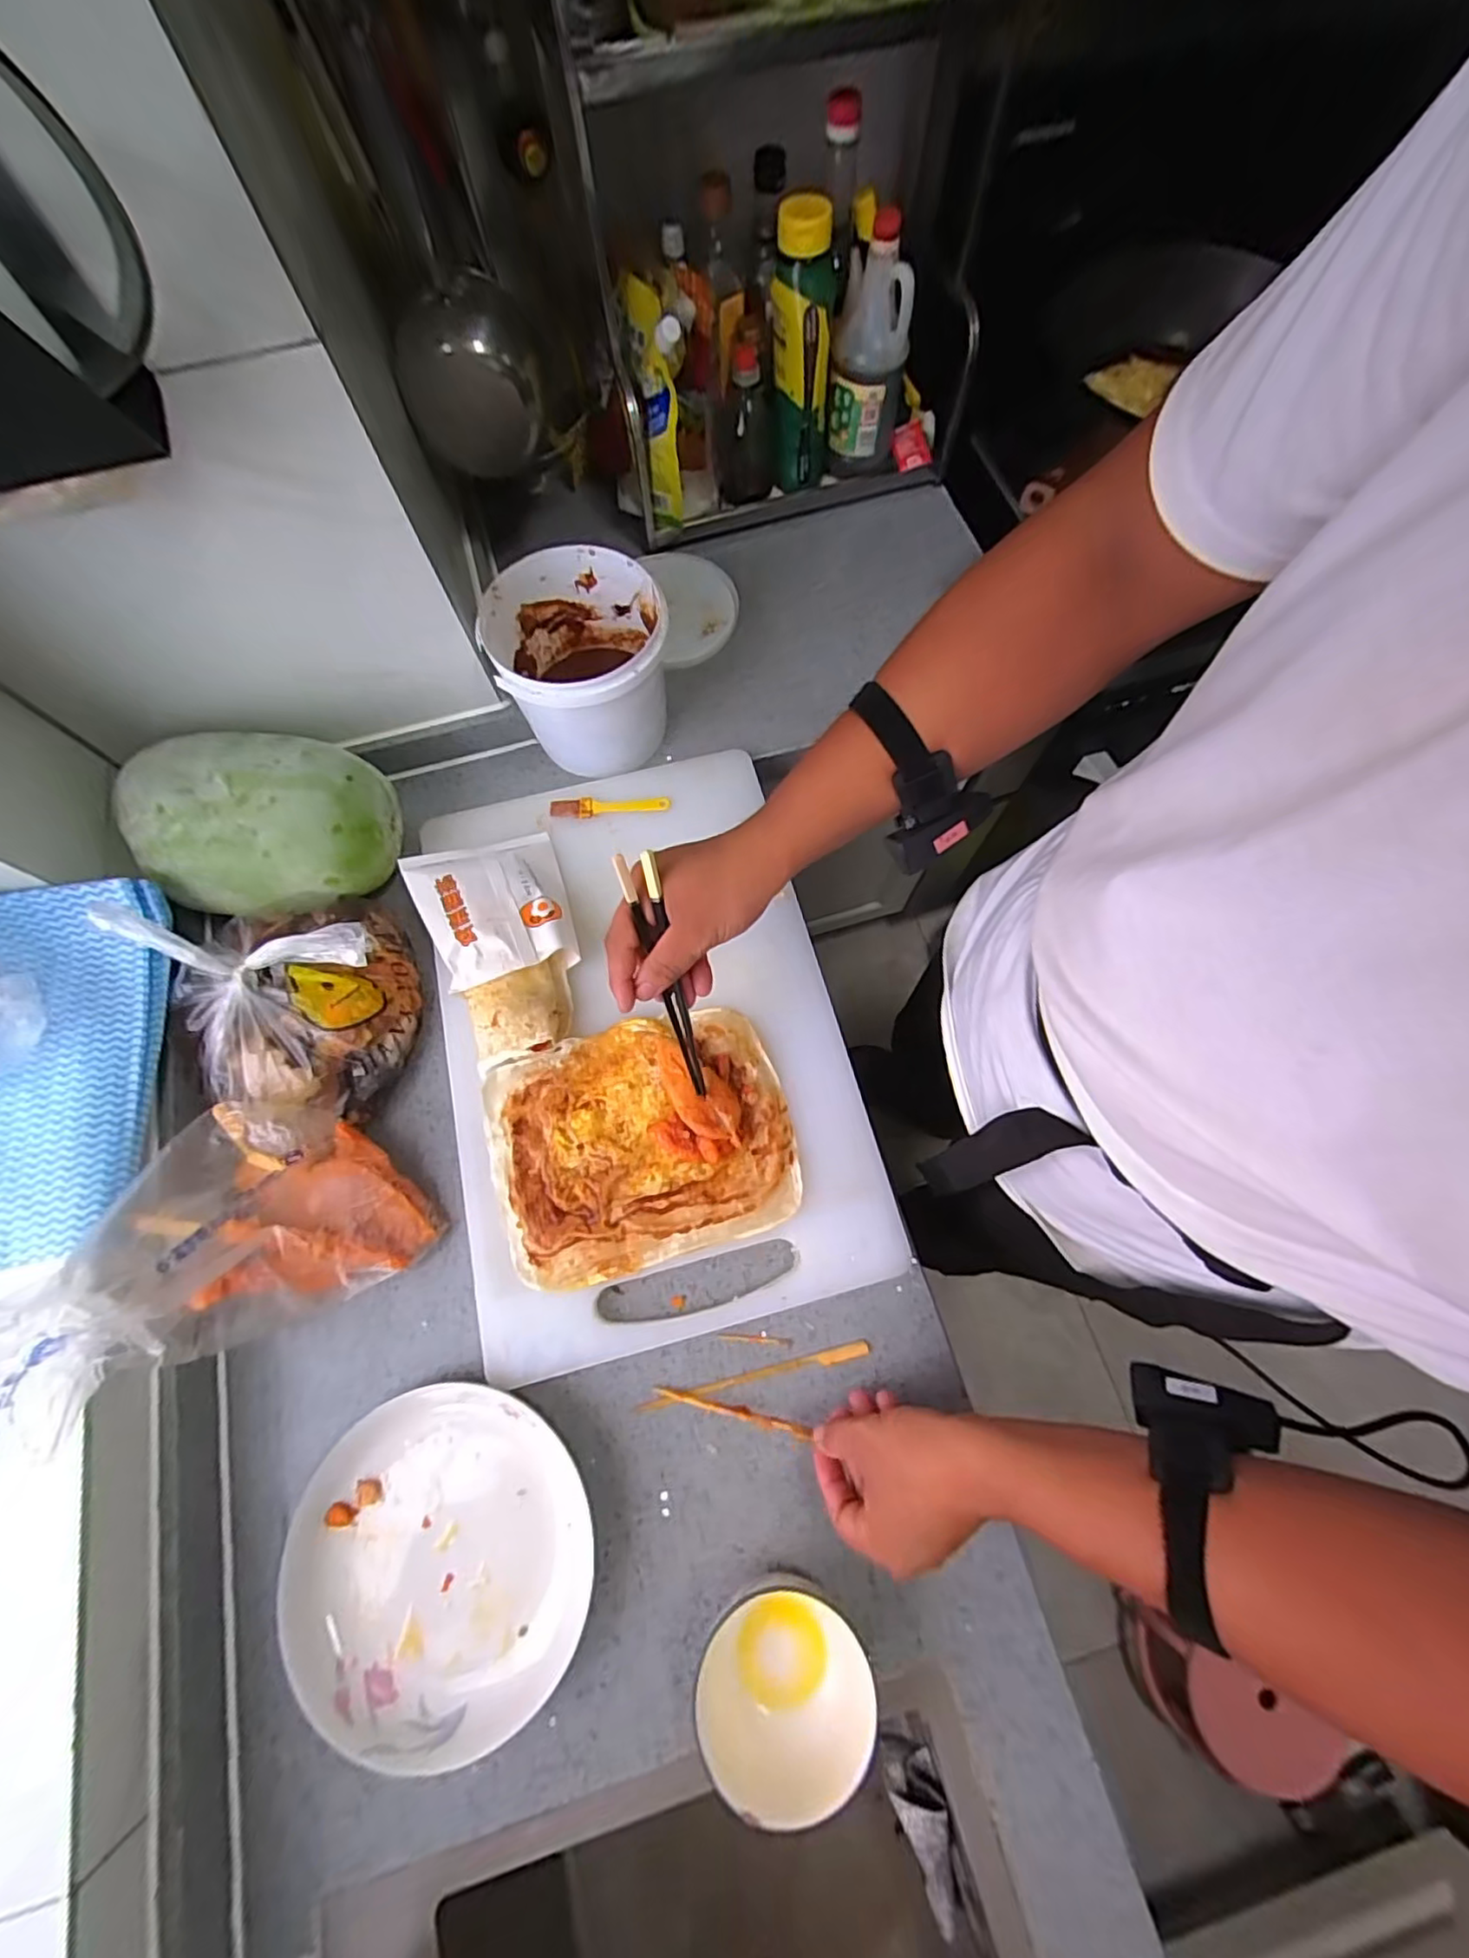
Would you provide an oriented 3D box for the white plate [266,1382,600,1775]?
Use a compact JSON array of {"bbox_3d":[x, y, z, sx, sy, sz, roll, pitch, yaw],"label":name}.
[{"bbox_3d":[-0.222,0.426,0.467,0.218,0.022,0.210,0,72,-1],"label":"white plate"}]

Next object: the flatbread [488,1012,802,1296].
[{"bbox_3d":[-0.081,0.137,0.553,0.250,0.033,0.201,-17,73,-6],"label":"flatbread"}]

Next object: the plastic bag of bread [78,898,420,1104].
[{"bbox_3d":[-0.389,0.012,0.549,0.180,0.105,0.183,-16,73,-6],"label":"plastic bag of bread"}]

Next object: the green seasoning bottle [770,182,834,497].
[{"bbox_3d":[0.074,-0.661,0.702,0.073,0.243,0.060,4,71,3],"label":"green seasoning bottle"}]

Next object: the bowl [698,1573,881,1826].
[{"bbox_3d":[0.033,0.479,0.429,0.097,0.059,0.107,34,74,10],"label":"bowl"}]

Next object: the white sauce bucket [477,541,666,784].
[{"bbox_3d":[-0.150,-0.311,0.646,0.162,0.136,0.163,0,72,-1],"label":"white sauce bucket"}]

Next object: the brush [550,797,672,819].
[{"bbox_3d":[-0.129,-0.180,0.667,0.122,0.008,0.022,-5,72,-3],"label":"brush"}]

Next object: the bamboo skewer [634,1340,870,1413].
[{"bbox_3d":[0.016,0.322,0.518,0.191,0.005,0.012,-13,72,-5],"label":"bamboo skewer"}]

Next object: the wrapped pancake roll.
[{"bbox_3d":[-0.212,-0.037,0.602,0.127,0.046,0.217,-23,73,-8],"label":"wrapped pancake roll"}]

